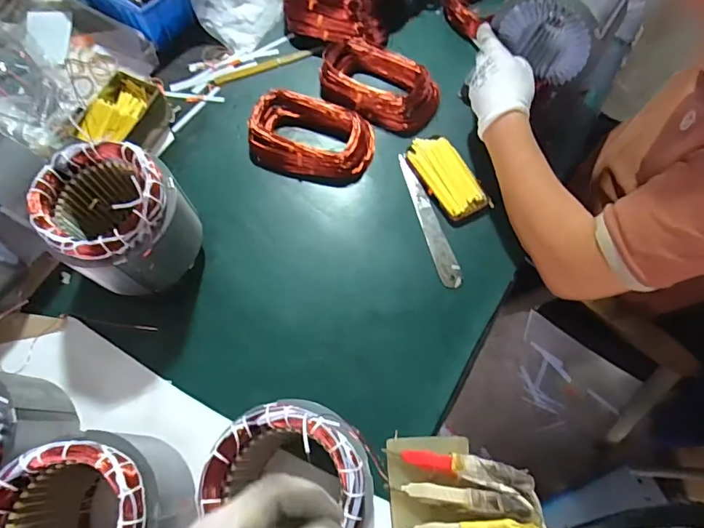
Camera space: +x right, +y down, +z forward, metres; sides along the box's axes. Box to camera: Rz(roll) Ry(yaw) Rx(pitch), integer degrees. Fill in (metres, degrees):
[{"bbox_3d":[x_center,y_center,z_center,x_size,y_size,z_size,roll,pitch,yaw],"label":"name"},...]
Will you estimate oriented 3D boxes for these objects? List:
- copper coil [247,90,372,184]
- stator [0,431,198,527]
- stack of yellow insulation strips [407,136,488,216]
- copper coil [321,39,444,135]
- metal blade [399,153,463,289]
[{"bbox_3d":[-0.063,-0.191,0.692,0.187,0.051,0.109,10,68,2],"label":"copper coil"},{"bbox_3d":[-0.253,0.244,0.437,0.139,0.135,0.141,1,68,-2],"label":"stator"},{"bbox_3d":[0.143,-0.137,0.694,0.068,0.025,0.135,-25,72,-11],"label":"stack of yellow insulation strips"},{"bbox_3d":[0.042,-0.294,0.750,0.202,0.052,0.130,32,71,10],"label":"copper coil"},{"bbox_3d":[0.115,-0.069,0.677,0.030,0.008,0.227,-16,66,1],"label":"metal blade"}]

